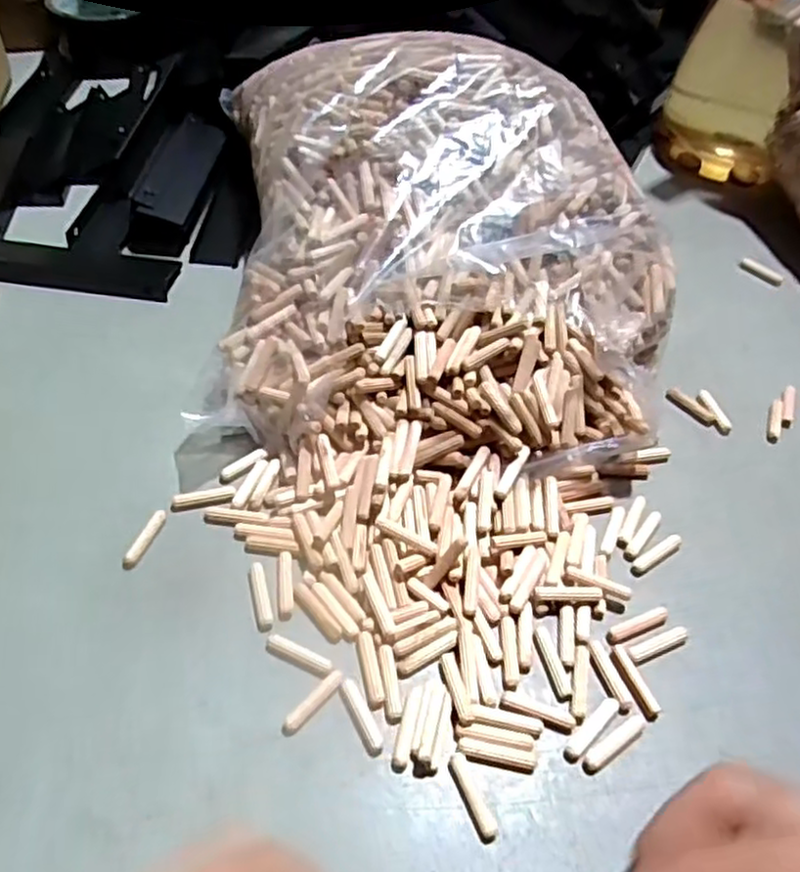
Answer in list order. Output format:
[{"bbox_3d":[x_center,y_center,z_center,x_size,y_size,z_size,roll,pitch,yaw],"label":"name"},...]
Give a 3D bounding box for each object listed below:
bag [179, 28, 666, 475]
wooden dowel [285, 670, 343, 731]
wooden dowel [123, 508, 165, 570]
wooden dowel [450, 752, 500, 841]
[{"bbox_3d":[0.018,-0.117,0.400,0.238,0.112,0.270,1,50,-5],"label":"bag"},{"bbox_3d":[-0.033,0.104,0.282,0.006,0.006,0.029,36,56,23],"label":"wooden dowel"},{"bbox_3d":[-0.114,0.046,0.323,0.006,0.004,0.031,18,51,10],"label":"wooden dowel"},{"bbox_3d":[0.027,0.131,0.263,0.007,0.004,0.030,-17,54,-19],"label":"wooden dowel"}]

